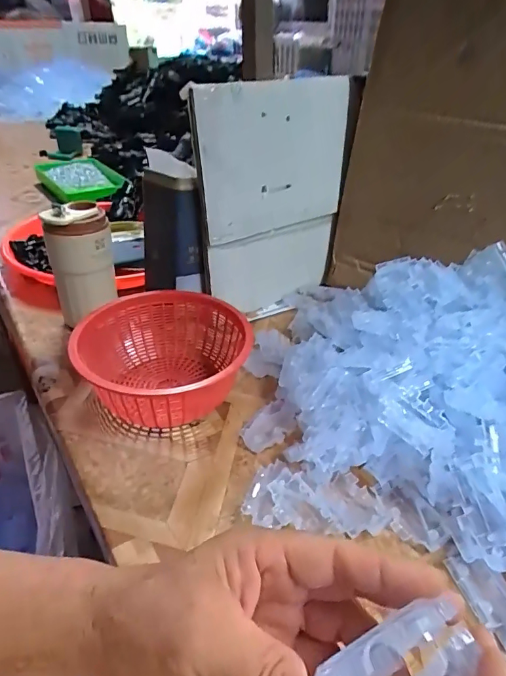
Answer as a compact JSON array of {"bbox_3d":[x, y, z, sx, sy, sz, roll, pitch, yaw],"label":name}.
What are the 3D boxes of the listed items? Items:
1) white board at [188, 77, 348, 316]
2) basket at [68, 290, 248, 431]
[{"bbox_3d":[0.026,-0.171,0.594,0.217,0.293,0.034,-20,38,-27],"label":"white board"},{"bbox_3d":[-0.109,0.023,0.500,0.159,0.080,0.182,18,39,22],"label":"basket"}]

